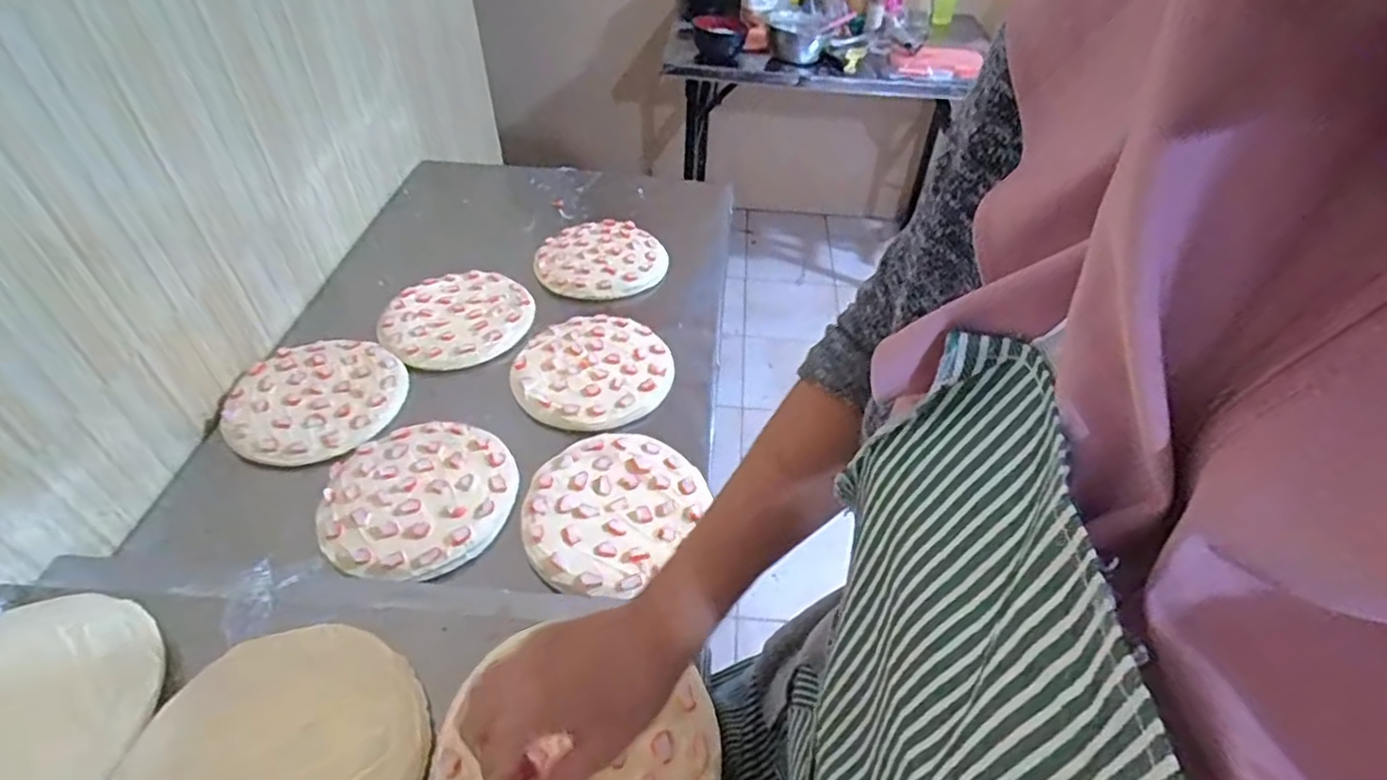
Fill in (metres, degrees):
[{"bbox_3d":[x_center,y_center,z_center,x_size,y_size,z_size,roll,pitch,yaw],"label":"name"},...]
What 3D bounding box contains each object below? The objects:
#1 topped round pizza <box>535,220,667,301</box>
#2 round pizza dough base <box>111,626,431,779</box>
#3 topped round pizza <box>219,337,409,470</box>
[{"bbox_3d":[-0.143,-0.206,1.025,0.195,0.026,0.180,6,47,3],"label":"topped round pizza"},{"bbox_3d":[-0.289,0.256,0.445,0.191,0.013,0.191,1,47,-1],"label":"round pizza dough base"},{"bbox_3d":[-0.456,0.005,0.794,0.183,0.023,0.200,1,47,-1],"label":"topped round pizza"}]

